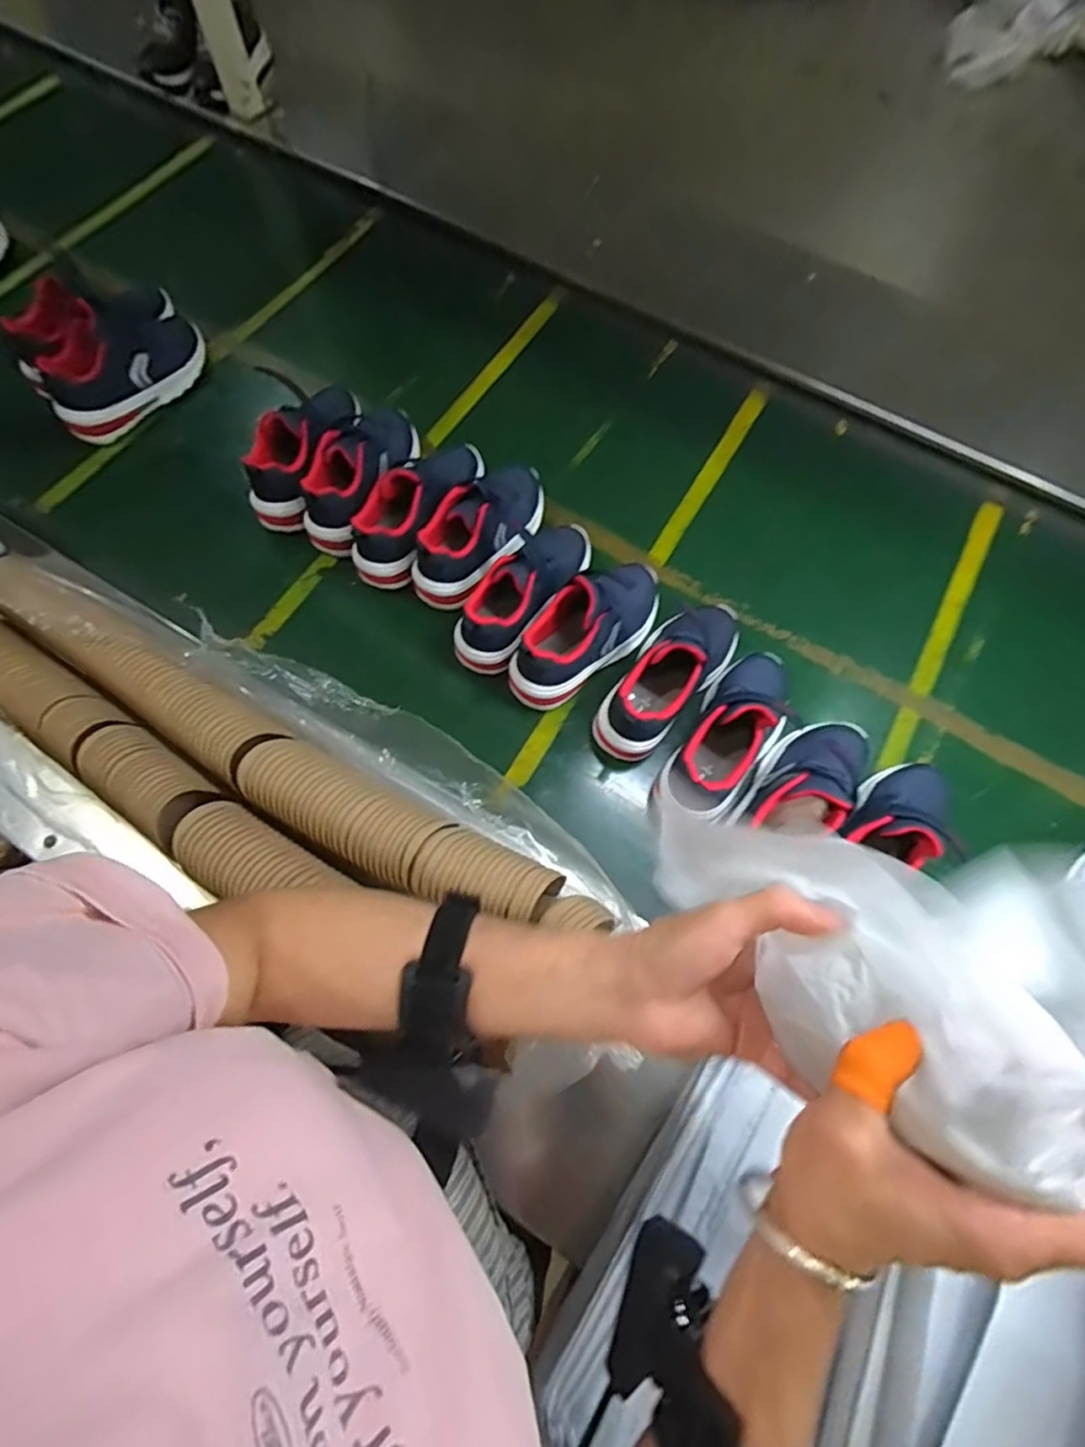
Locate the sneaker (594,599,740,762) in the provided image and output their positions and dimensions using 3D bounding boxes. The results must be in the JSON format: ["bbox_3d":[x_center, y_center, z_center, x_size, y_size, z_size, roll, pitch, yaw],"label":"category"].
[{"bbox_3d":[0.147,-0.063,0.651,0.086,0.119,0.229,34,72,10],"label":"sneaker"}]

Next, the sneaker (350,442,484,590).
[{"bbox_3d":[-0.142,-0.266,0.711,0.086,0.093,0.219,37,73,11],"label":"sneaker"}]

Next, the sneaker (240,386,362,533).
[{"bbox_3d":[-0.278,-0.344,0.730,0.087,0.081,0.216,20,70,5],"label":"sneaker"}]

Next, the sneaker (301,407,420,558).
[{"bbox_3d":[-0.213,-0.316,0.723,0.092,0.077,0.212,15,70,3],"label":"sneaker"}]

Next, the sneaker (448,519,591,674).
[{"bbox_3d":[-0.016,-0.160,0.679,0.087,0.075,0.218,28,71,8],"label":"sneaker"}]

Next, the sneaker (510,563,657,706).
[{"bbox_3d":[0.058,-0.114,0.665,0.220,0.091,0.084,-36,75,-14],"label":"sneaker"}]

